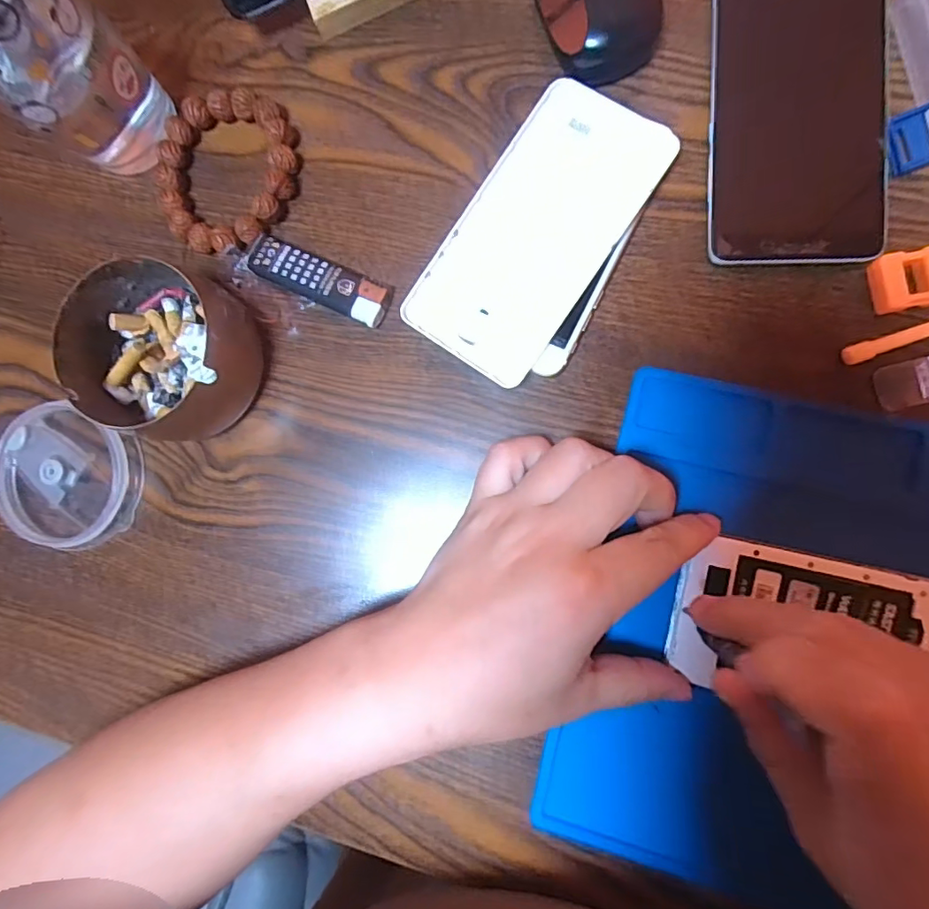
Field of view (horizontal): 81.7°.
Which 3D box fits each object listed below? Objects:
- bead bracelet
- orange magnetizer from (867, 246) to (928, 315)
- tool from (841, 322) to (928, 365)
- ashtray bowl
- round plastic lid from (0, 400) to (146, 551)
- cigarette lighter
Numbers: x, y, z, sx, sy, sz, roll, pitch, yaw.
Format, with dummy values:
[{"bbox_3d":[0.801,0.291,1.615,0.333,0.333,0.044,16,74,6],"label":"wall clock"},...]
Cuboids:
[{"bbox_3d":[-0.132,-0.156,0.297,0.077,0.017,0.088,15,90,9],"label":"bead bracelet"},{"bbox_3d":[0.205,-0.079,0.243,0.034,0.011,0.026,-11,86,8],"label":"orange magnetizer"},{"bbox_3d":[0.215,-0.058,0.244,0.082,0.005,0.008,-19,85,7],"label":"tool"},{"bbox_3d":[-0.154,-0.054,0.280,0.080,0.047,0.087,0,87,9],"label":"ashtray bowl"},{"bbox_3d":[-0.223,0.013,0.302,0.078,0.017,0.073,0,87,9],"label":"round plastic lid"},{"bbox_3d":[-0.077,-0.093,0.288,0.079,0.013,0.023,24,91,9],"label":"cigarette lighter"}]

